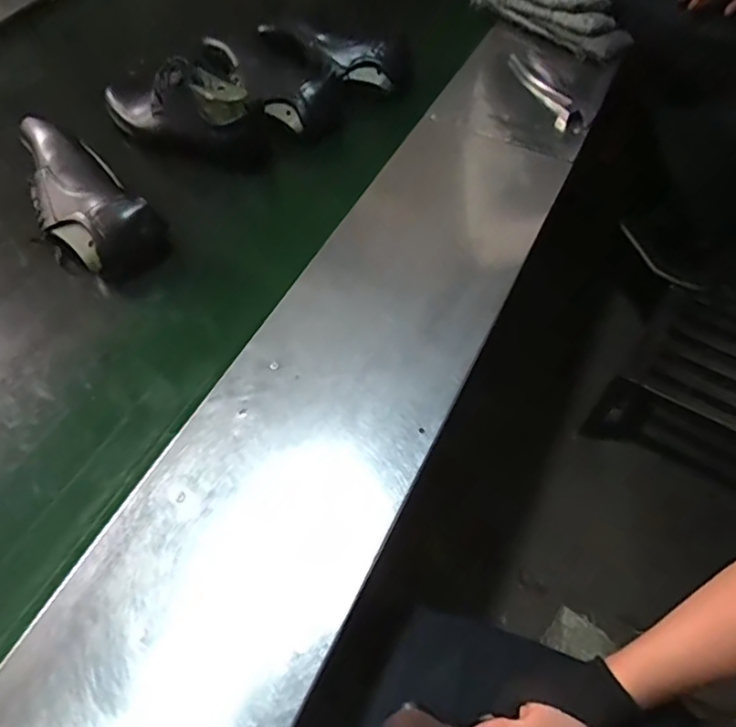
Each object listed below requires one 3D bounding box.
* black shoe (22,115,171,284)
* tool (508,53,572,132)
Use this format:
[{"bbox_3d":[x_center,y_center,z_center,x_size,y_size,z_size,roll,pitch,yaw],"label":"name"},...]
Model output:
[{"bbox_3d":[-0.363,-0.202,0.722,0.257,0.078,0.112,39,65,22],"label":"black shoe"},{"bbox_3d":[0.267,-0.413,0.874,0.038,0.029,0.169,-18,59,-11],"label":"tool"}]

